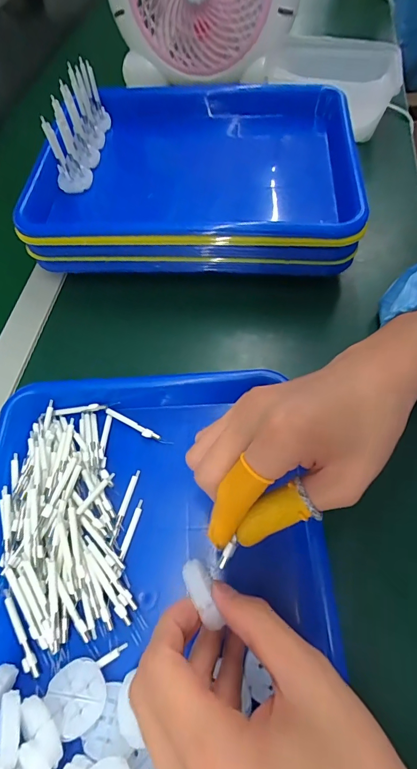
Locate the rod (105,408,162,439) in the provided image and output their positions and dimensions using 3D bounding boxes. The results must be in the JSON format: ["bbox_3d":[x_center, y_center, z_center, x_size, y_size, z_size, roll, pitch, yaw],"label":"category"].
[{"bbox_3d":[-0.065,0.034,0.320,0.054,0.004,0.006,26,66,17],"label":"rod"}]

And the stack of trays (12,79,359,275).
[{"bbox_3d":[-0.014,-0.231,0.411,0.316,0.068,0.245,1,61,5],"label":"stack of trays"}]

